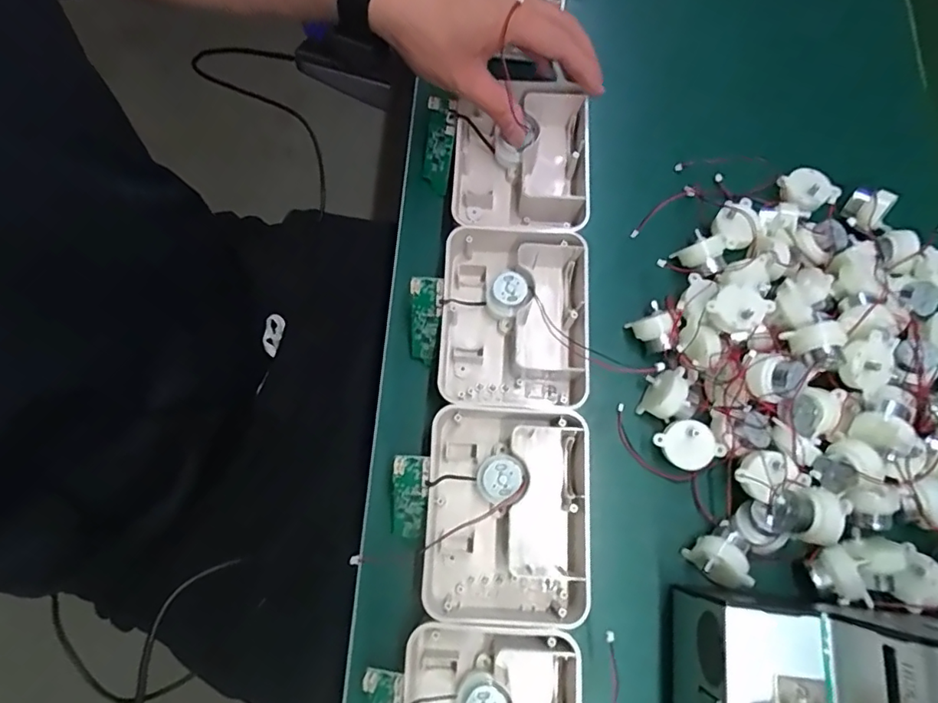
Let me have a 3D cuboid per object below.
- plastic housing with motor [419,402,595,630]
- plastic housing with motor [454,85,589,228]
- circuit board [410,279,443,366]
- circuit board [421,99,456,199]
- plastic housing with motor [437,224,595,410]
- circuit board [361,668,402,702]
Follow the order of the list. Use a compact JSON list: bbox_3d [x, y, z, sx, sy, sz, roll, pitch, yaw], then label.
[{"bbox_3d":[0.024,0.103,0.350,0.099,0.040,0.131,5,75,-1],"label":"plastic housing with motor"},{"bbox_3d":[0.038,-0.140,0.423,0.098,0.051,0.119,3,72,1],"label":"plastic housing with motor"},{"bbox_3d":[-0.031,-0.020,0.384,0.021,0.064,0.005,8,29,3],"label":"circuit board"},{"bbox_3d":[-0.024,-0.160,0.432,0.025,0.069,0.005,18,28,20],"label":"circuit board"},{"bbox_3d":[0.032,-0.022,0.385,0.101,0.041,0.124,2,75,-2],"label":"plastic housing with motor"},{"bbox_3d":[-0.048,0.204,0.313,0.021,0.008,0.053,2,109,11],"label":"circuit board"}]

